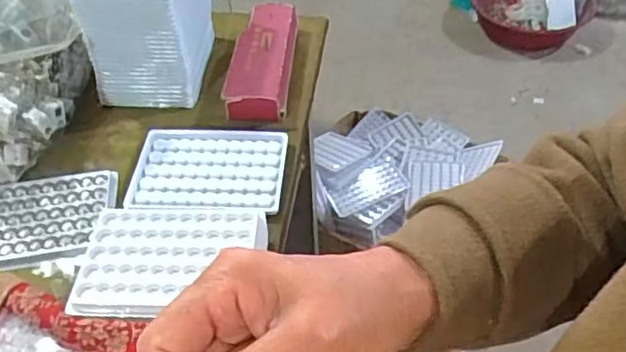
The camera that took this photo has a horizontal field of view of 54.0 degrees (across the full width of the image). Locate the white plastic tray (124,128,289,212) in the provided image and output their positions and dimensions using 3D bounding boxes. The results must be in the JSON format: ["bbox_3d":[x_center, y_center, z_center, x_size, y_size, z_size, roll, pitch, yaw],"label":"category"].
[{"bbox_3d":[-0.091,-0.005,0.536,0.130,0.011,0.092,2,46,3],"label":"white plastic tray"}]

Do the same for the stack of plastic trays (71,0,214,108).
[{"bbox_3d":[-0.158,-0.159,0.604,0.095,0.133,0.133,2,46,4],"label":"stack of plastic trays"}]

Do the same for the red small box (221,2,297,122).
[{"bbox_3d":[-0.050,-0.121,0.627,0.060,0.035,0.158,2,46,3],"label":"red small box"}]

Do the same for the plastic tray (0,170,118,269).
[{"bbox_3d":[-0.229,0.034,0.507,0.123,0.007,0.089,-7,46,-6],"label":"plastic tray"}]

